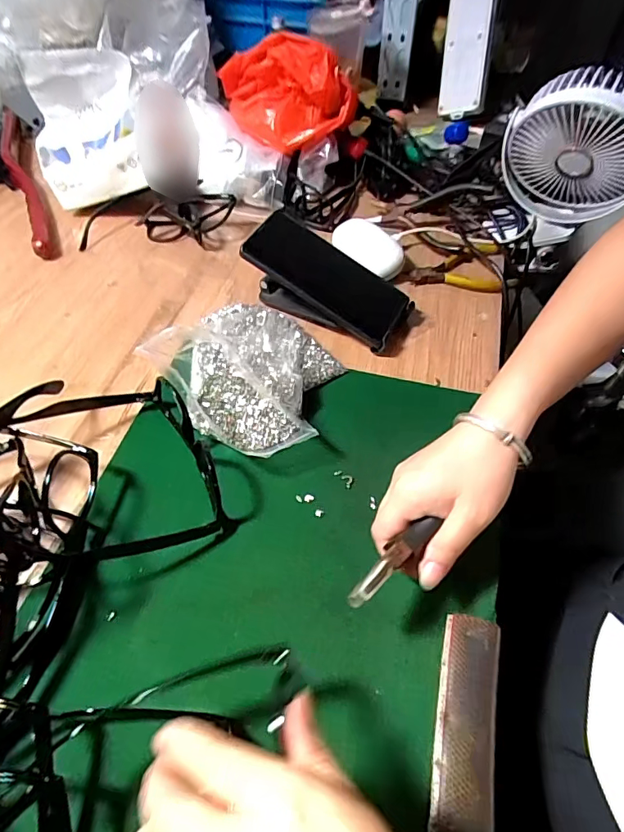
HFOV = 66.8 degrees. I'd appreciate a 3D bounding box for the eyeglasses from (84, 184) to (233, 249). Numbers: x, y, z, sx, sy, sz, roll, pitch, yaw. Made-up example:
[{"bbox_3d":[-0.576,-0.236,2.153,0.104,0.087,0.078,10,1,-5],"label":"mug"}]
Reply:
[{"bbox_3d":[-0.189,-0.246,0.576,0.191,0.043,0.091,4,54,3],"label":"eyeglasses"}]

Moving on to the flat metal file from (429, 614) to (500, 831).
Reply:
[{"bbox_3d":[0.094,0.182,0.285,0.034,0.006,0.116,11,54,9],"label":"flat metal file"}]

